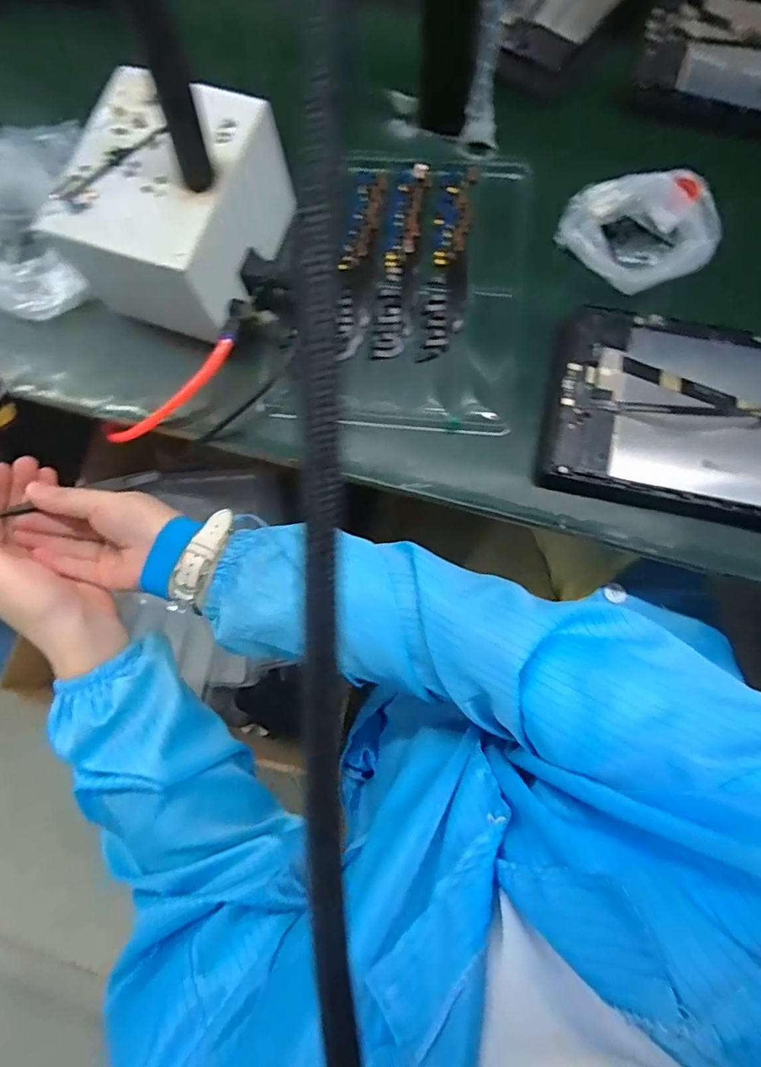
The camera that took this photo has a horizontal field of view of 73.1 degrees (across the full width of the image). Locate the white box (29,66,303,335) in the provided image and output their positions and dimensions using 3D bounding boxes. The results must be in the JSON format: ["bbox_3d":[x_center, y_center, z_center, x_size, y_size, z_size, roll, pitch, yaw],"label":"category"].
[{"bbox_3d":[-0.167,-0.268,0.428,0.131,0.096,0.162,19,78,6],"label":"white box"}]

